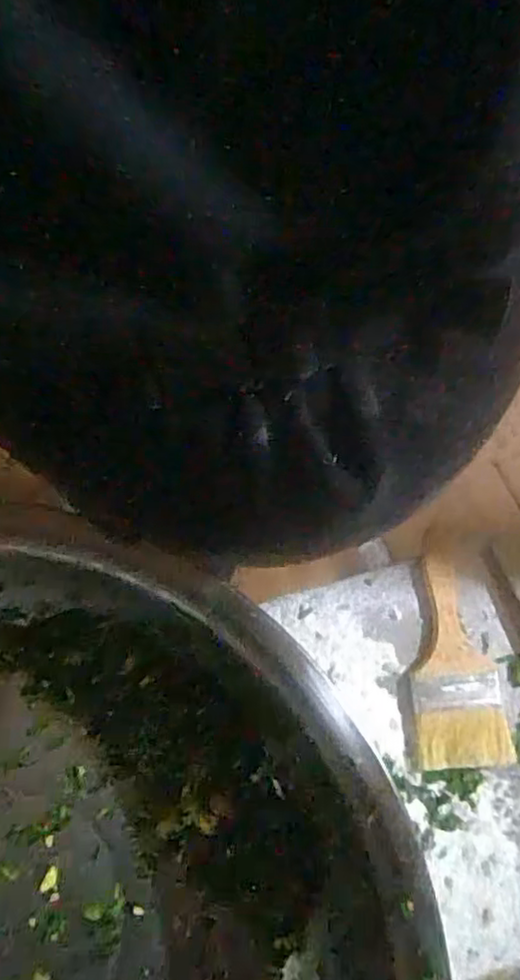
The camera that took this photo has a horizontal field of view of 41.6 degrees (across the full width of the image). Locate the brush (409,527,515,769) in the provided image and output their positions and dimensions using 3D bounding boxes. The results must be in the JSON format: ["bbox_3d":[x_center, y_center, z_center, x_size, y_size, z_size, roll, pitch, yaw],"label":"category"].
[{"bbox_3d":[0.160,0.128,0.572,0.073,0.020,0.188,-2,77,-2],"label":"brush"}]

